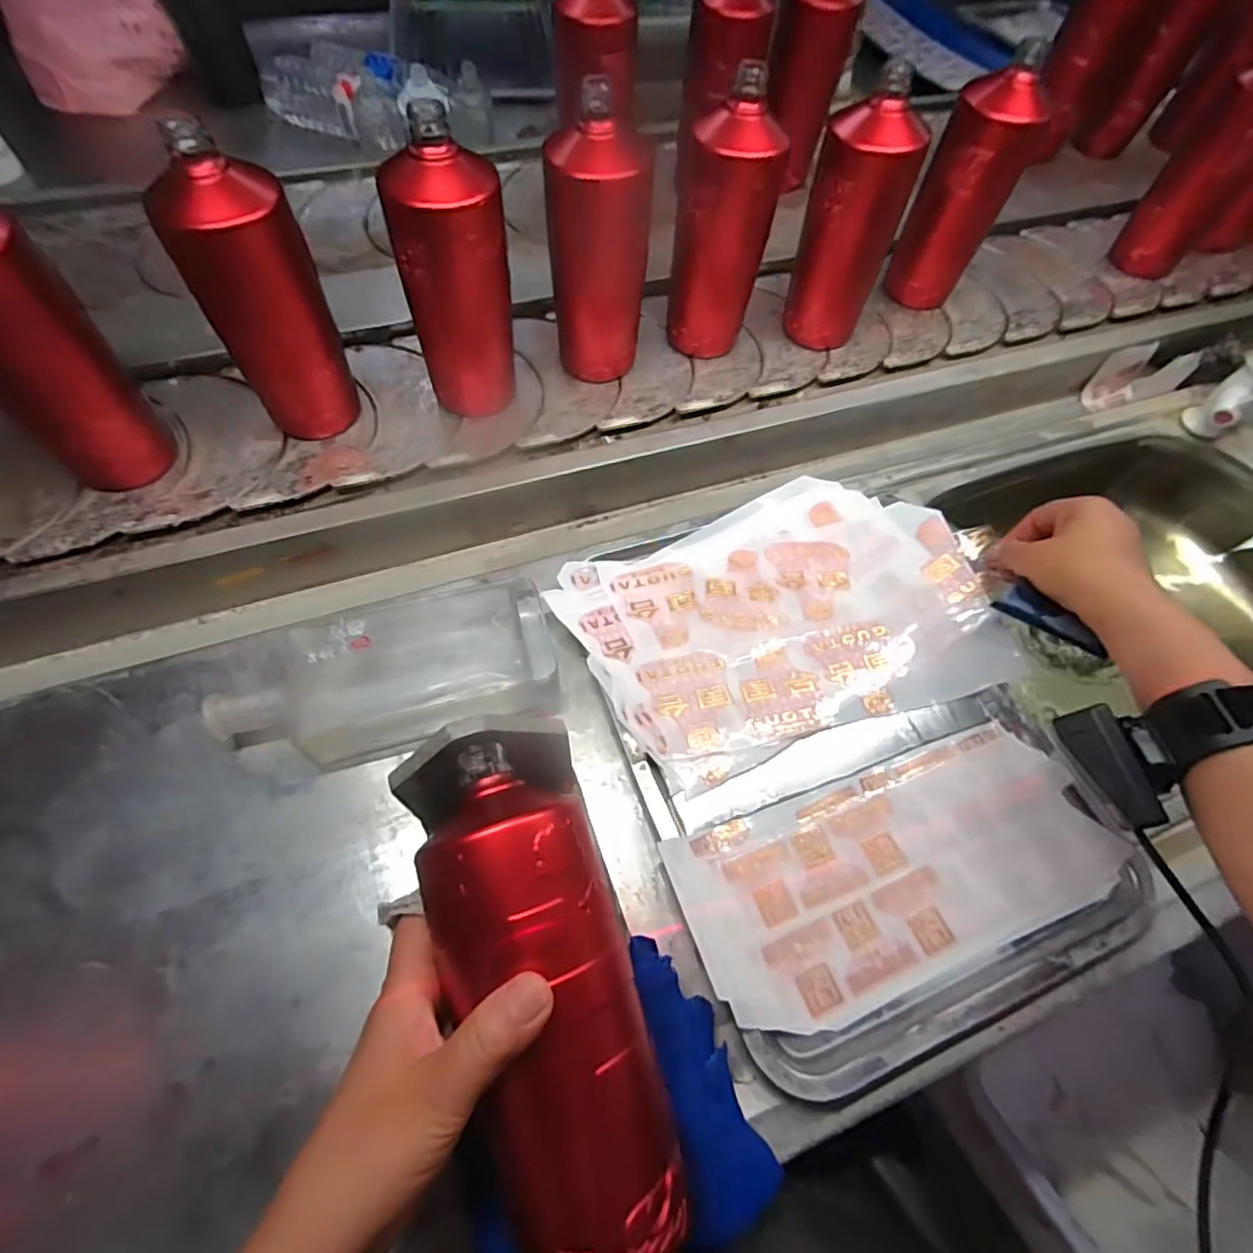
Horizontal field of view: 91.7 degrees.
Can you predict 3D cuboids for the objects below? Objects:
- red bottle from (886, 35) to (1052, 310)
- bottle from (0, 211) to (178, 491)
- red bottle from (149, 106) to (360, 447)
[{"bbox_3d":[0.332,-0.419,0.609,0.071,0.212,0.060,-9,60,-7],"label":"red bottle"},{"bbox_3d":[-0.411,-0.190,0.428,0.067,0.214,0.084,38,62,15],"label":"bottle"},{"bbox_3d":[-0.276,-0.242,0.469,0.076,0.210,0.065,16,58,3],"label":"red bottle"}]

